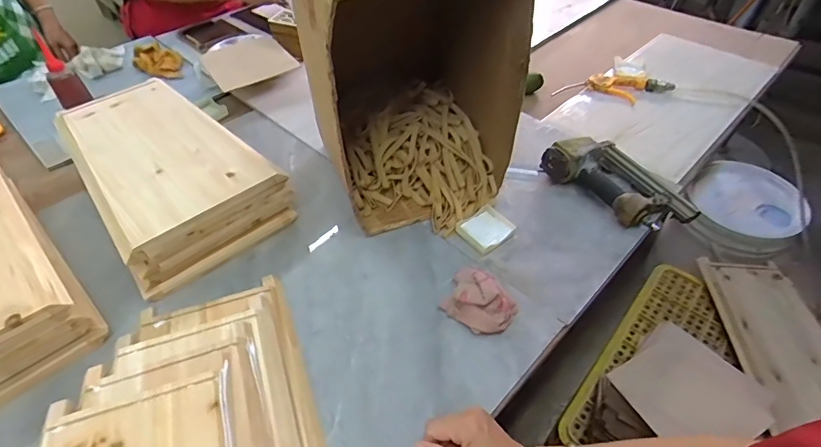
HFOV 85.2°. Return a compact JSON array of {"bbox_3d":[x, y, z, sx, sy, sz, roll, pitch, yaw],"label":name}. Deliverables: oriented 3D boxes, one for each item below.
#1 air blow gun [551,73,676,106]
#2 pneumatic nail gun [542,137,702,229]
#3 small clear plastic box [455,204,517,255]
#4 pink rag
[{"bbox_3d":[0.483,-0.319,1.044,0.258,0.033,0.099,-8,48,-7],"label":"air blow gun"},{"bbox_3d":[0.376,-0.081,0.787,0.155,0.061,0.235,-29,53,-24],"label":"pneumatic nail gun"},{"bbox_3d":[0.129,0.009,0.742,0.084,0.017,0.070,-32,54,-26],"label":"small clear plastic box"},{"bbox_3d":[0.096,0.108,0.630,0.099,0.048,0.071,30,54,25],"label":"pink rag"}]

